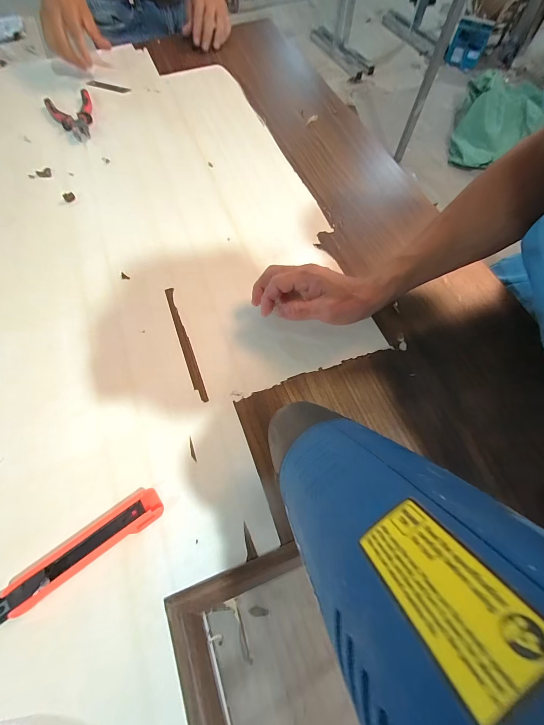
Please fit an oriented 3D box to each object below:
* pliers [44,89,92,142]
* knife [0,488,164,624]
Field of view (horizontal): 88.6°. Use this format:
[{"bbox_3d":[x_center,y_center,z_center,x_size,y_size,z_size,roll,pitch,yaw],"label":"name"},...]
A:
[{"bbox_3d":[-0.368,-0.465,0.519,0.078,0.015,0.143,-30,69,-10],"label":"pliers"},{"bbox_3d":[-0.210,0.201,0.249,0.238,0.017,0.032,-35,70,-12],"label":"knife"}]

